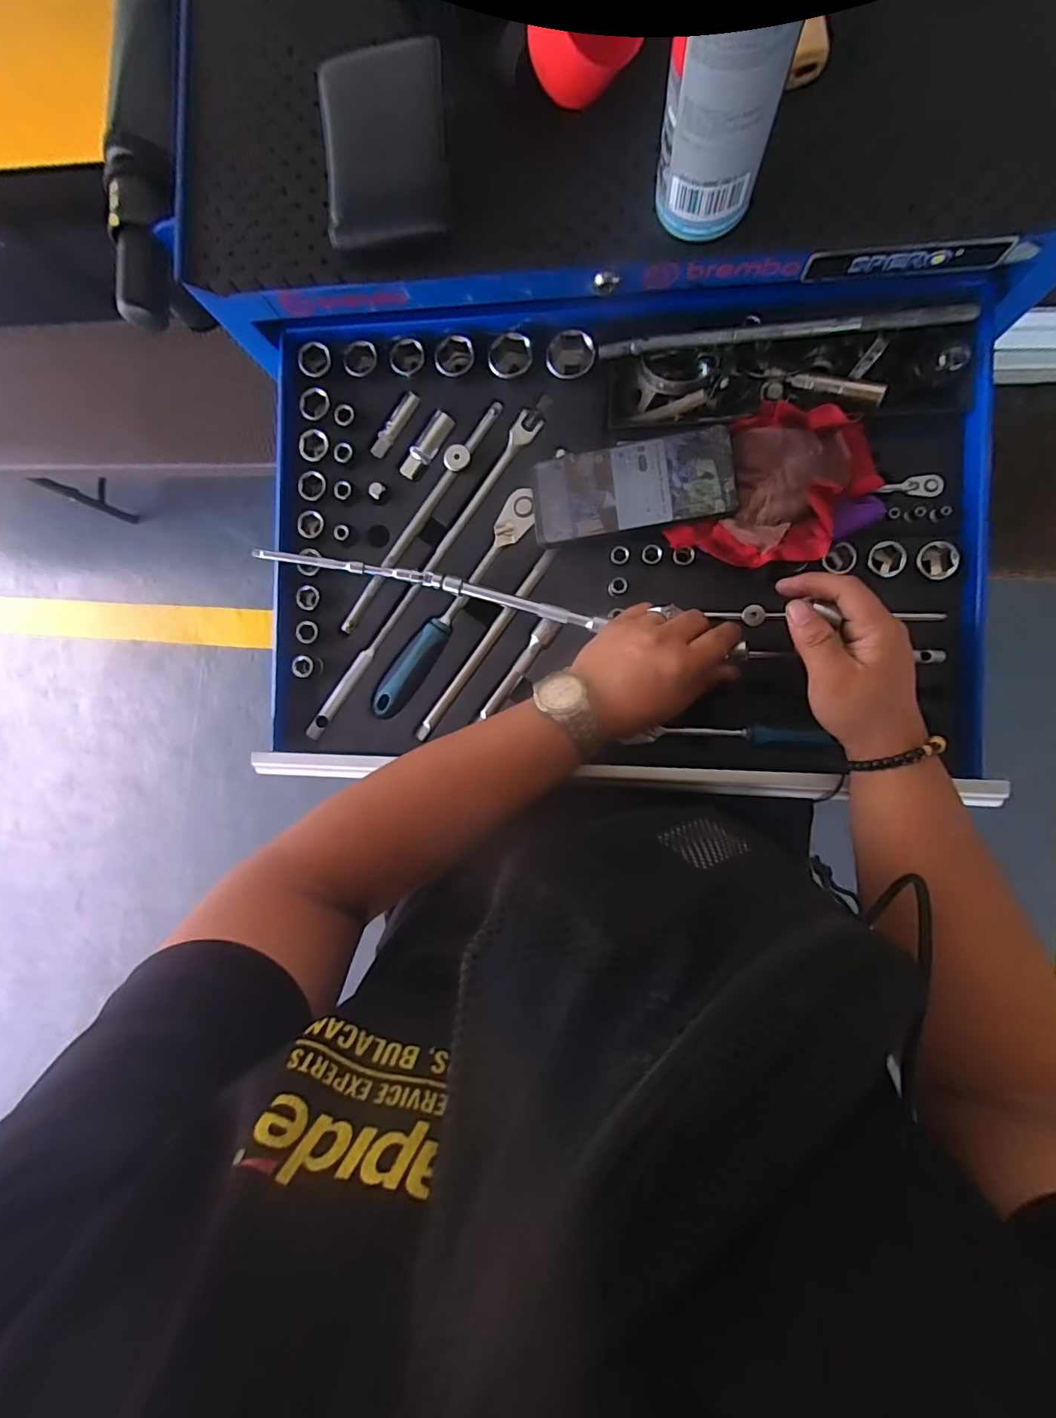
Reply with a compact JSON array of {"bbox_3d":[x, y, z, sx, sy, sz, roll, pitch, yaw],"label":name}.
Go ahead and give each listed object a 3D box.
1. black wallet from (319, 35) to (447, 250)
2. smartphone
[{"bbox_3d":[-0.102,-0.398,0.371,0.085,0.025,0.115,-1,90,7],"label":"black wallet"},{"bbox_3d":[0.086,-0.186,0.436,0.162,0.015,0.072,-6,89,7],"label":"smartphone"}]

